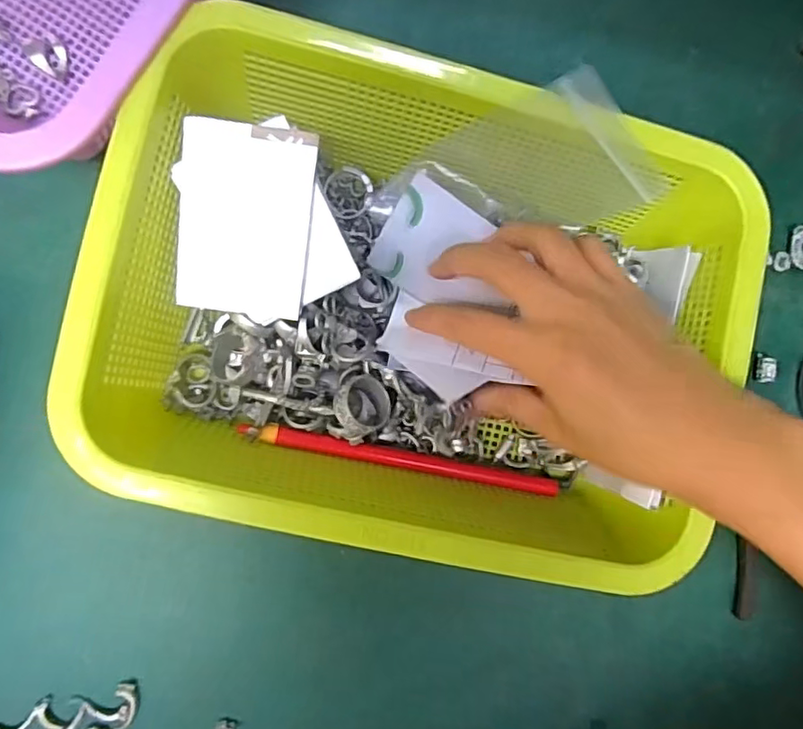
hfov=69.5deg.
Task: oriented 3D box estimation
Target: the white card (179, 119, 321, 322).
[{"bbox_3d":[-0.067,-0.061,0.247,0.054,0.004,0.077,8,103,-5],"label":"white card"}]

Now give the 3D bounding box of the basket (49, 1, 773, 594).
[{"bbox_3d":[0.009,-0.023,0.264,0.257,0.078,0.195,15,86,-8],"label":"basket"}]

